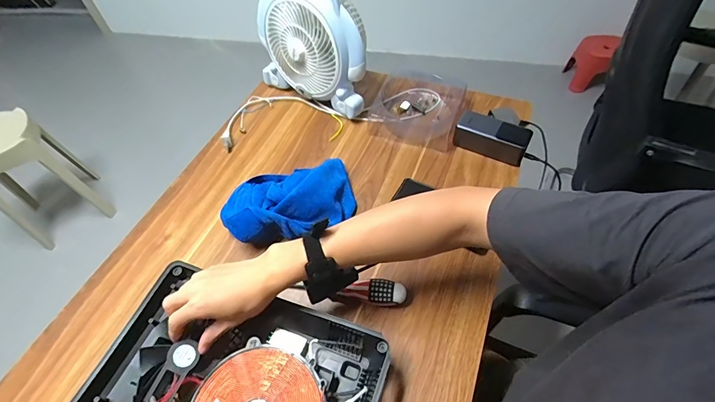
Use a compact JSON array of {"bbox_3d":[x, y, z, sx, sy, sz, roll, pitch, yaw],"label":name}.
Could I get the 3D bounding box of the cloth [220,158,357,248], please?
[{"bbox_3d":[-0.112,-0.007,0.618,0.207,0.084,0.140,-12,54,-5],"label":"cloth"}]

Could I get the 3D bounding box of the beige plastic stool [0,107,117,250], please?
[{"bbox_3d":[-1.256,-0.093,1.442,0.291,0.442,0.284,-36,59,-21],"label":"beige plastic stool"}]

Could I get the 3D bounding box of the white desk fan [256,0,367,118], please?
[{"bbox_3d":[-0.088,-0.327,0.751,0.267,0.243,0.115,26,60,21],"label":"white desk fan"}]

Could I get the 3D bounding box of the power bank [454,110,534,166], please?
[{"bbox_3d":[0.251,-0.119,0.695,0.128,0.053,0.055,24,59,20],"label":"power bank"}]

